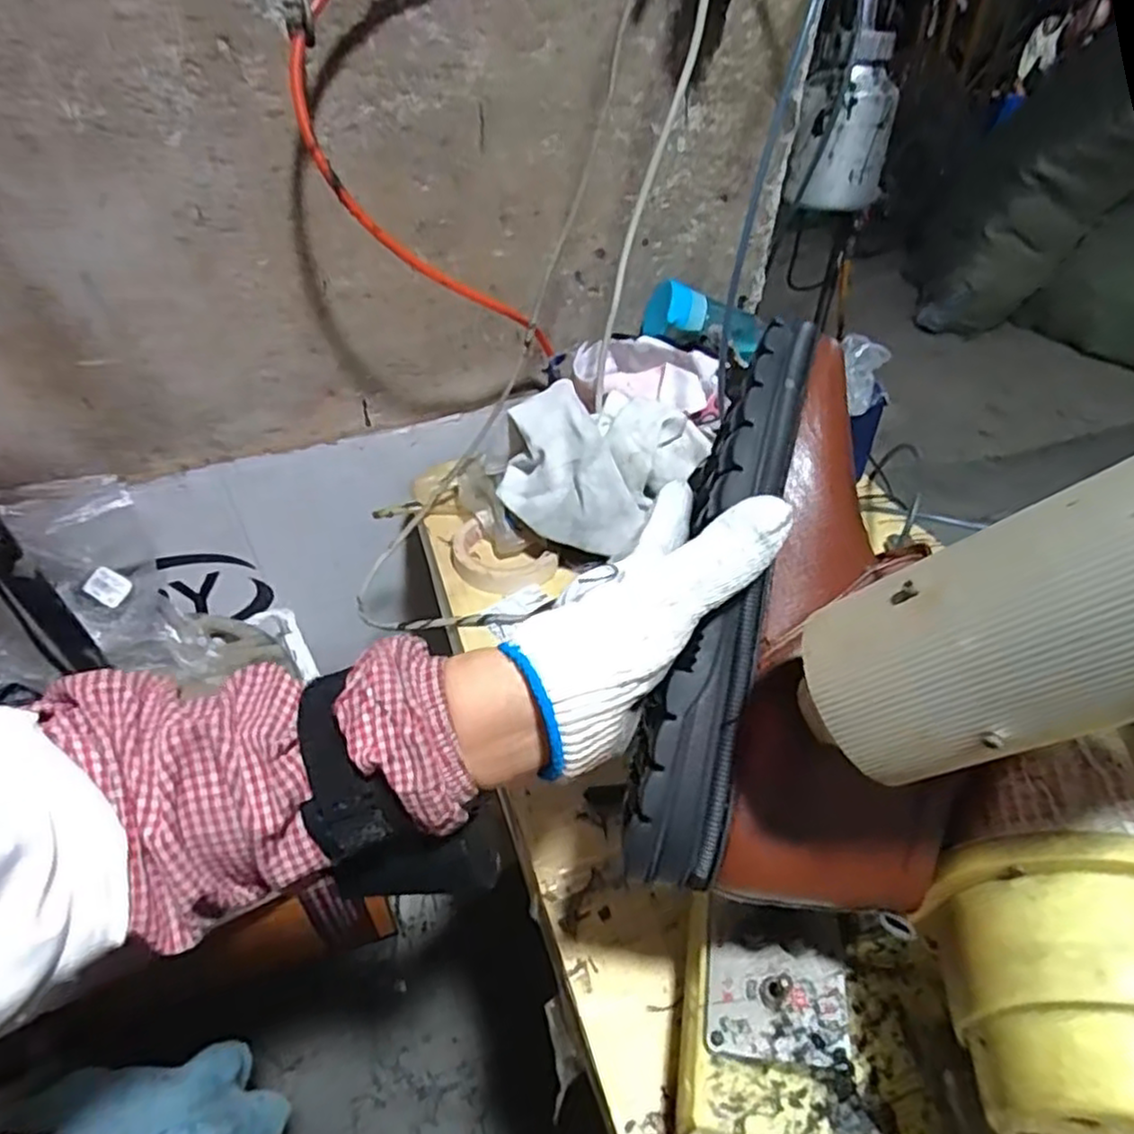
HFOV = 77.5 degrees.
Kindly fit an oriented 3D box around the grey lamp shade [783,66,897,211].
[{"bbox_3d":[0.297,-0.459,0.762,0.094,0.127,0.080,18,45,17],"label":"grey lamp shade"}]

